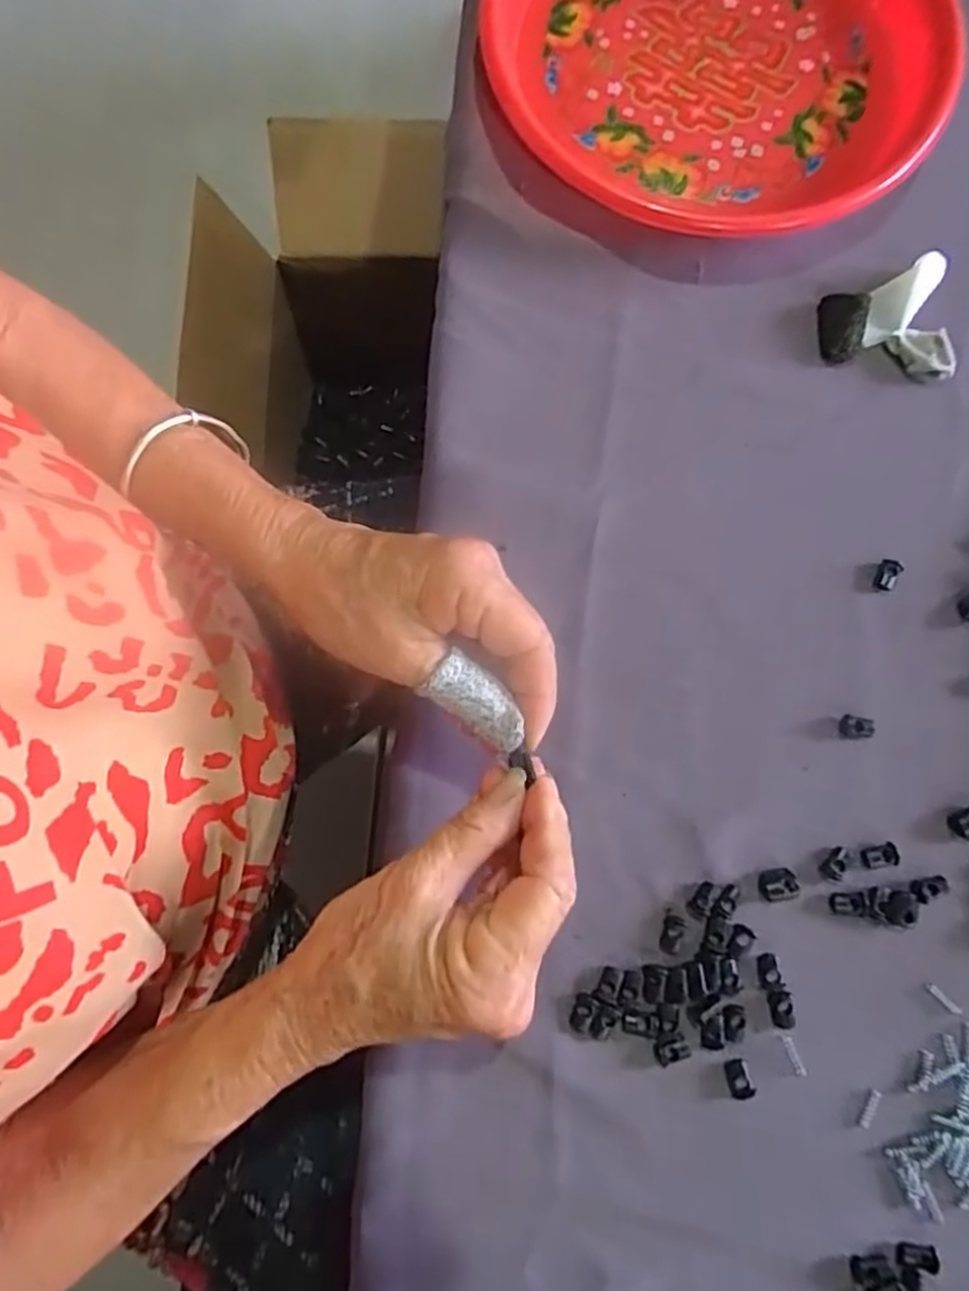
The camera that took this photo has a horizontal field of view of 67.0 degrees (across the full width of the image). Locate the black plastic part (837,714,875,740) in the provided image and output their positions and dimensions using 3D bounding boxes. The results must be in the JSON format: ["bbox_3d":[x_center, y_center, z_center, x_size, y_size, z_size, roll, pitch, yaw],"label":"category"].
[{"bbox_3d":[0.170,0.037,0.334,0.016,0.004,0.011,2,80,2],"label":"black plastic part"}]

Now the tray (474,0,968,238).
[{"bbox_3d":[0.123,-0.323,0.383,0.228,0.035,0.210,18,81,5],"label":"tray"}]

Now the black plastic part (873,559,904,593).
[{"bbox_3d":[0.190,-0.033,0.345,0.010,0.004,0.016,30,82,6],"label":"black plastic part"}]

